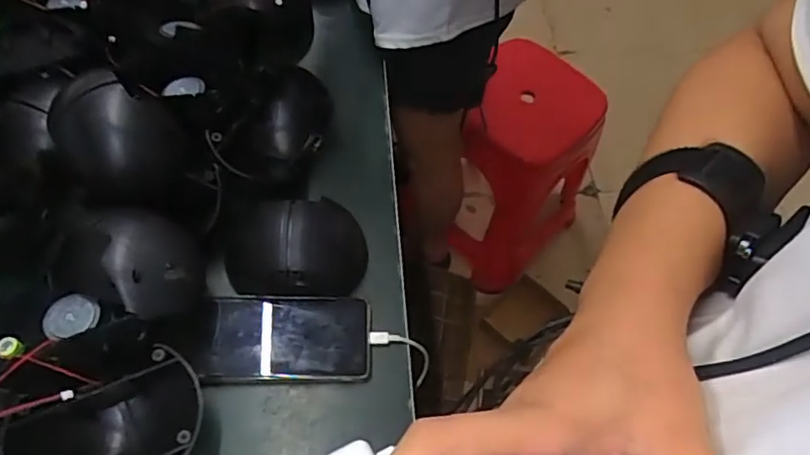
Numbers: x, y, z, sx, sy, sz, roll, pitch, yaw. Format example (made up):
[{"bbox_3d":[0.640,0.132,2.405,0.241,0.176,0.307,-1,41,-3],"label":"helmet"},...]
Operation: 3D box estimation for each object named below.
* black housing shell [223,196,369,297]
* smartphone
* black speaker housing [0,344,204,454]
[{"bbox_3d":[-0.099,0.017,0.553,0.124,0.066,0.087,-5,63,-4],"label":"black housing shell"},{"bbox_3d":[-0.107,0.099,0.533,0.150,0.010,0.076,2,65,-6],"label":"smartphone"},{"bbox_3d":[-0.222,0.156,0.457,0.131,0.072,0.091,-22,66,-12],"label":"black speaker housing"}]

